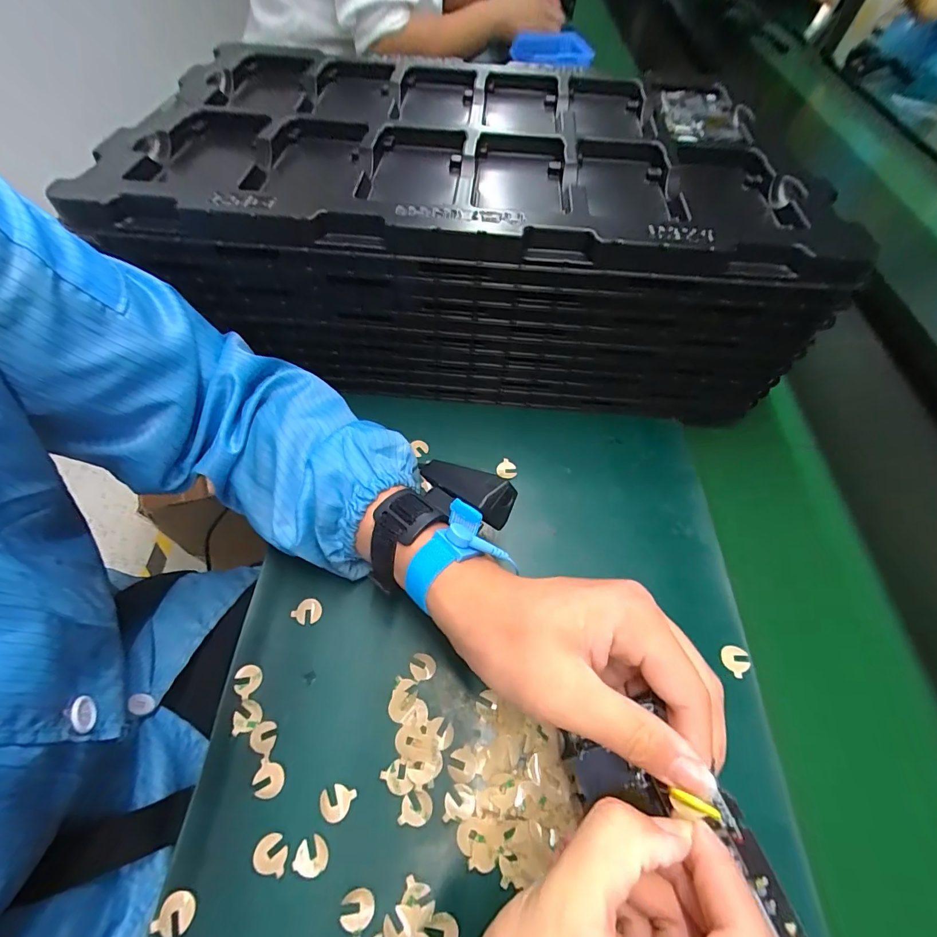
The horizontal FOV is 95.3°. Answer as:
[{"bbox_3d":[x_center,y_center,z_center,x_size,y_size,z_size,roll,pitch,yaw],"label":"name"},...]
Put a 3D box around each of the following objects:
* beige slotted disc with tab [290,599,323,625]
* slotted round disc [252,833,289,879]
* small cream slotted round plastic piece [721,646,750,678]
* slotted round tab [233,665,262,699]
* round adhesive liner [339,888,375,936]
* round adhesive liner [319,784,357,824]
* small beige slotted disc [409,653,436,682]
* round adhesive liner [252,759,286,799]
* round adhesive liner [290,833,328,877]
[{"bbox_3d":[-0.115,0.103,0.306,0.019,0.004,0.018,2,69,-6],"label":"beige slotted disc with tab"},{"bbox_3d":[-0.109,0.214,0.236,0.018,0.004,0.018,2,59,-3],"label":"slotted round disc"},{"bbox_3d":[0.187,0.136,0.300,0.017,0.004,0.020,3,64,15],"label":"small cream slotted round plastic piece"},{"bbox_3d":[-0.146,0.139,0.281,0.017,0.004,0.018,3,62,-6],"label":"slotted round tab"},{"bbox_3d":[-0.059,0.234,0.226,0.017,0.004,0.019,28,71,17],"label":"round adhesive liner"},{"bbox_3d":[-0.077,0.195,0.249,0.019,0.004,0.017,18,59,3],"label":"round adhesive liner"},{"bbox_3d":[-0.031,0.135,0.289,0.017,0.004,0.016,2,64,-5],"label":"small beige slotted disc"},{"bbox_3d":[-0.119,0.185,0.253,0.018,0.004,0.018,2,57,-3],"label":"round adhesive liner"},{"bbox_3d":[-0.087,0.215,0.237,0.017,0.004,0.017,3,57,-4],"label":"round adhesive liner"}]

